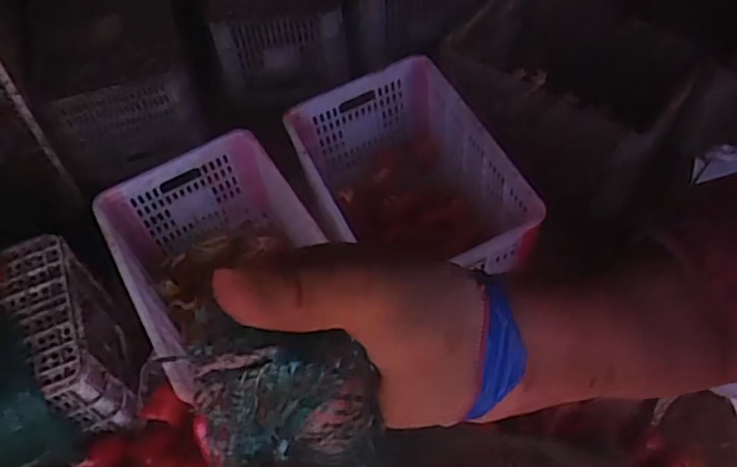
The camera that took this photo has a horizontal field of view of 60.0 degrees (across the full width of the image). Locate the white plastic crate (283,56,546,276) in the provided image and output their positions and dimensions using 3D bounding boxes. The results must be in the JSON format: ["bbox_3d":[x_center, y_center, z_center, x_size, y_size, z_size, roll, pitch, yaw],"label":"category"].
[{"bbox_3d":[0.086,-0.054,1.406,0.354,0.353,0.487,-20,57,-10],"label":"white plastic crate"}]

